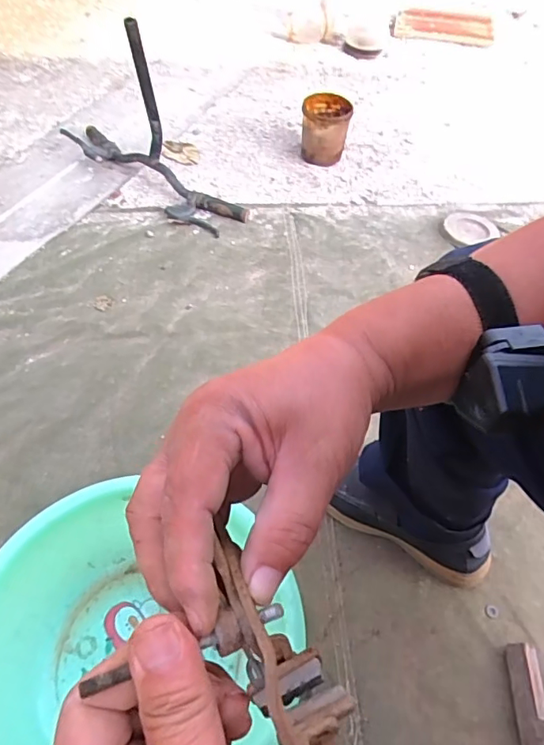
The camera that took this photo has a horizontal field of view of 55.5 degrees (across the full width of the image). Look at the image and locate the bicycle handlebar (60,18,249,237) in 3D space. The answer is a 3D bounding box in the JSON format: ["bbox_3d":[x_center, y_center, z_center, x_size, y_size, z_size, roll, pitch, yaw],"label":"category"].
[{"bbox_3d":[-0.270,-0.540,1.099,0.483,0.295,0.133,37,60,21],"label":"bicycle handlebar"}]

